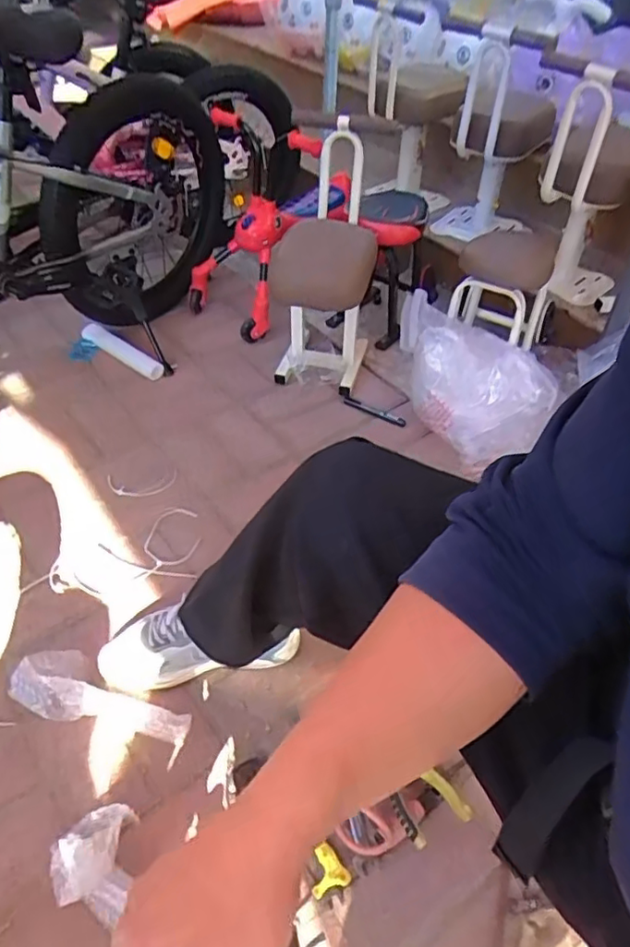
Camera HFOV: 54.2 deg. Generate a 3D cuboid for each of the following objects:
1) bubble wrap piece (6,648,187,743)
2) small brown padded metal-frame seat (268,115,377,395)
[{"bbox_3d":[-0.295,0.307,0.832,0.257,0.050,0.092,20,49,18],"label":"bubble wrap piece"},{"bbox_3d":[0.044,-0.451,1.316,0.177,0.437,0.391,12,47,11],"label":"small brown padded metal-frame seat"}]

